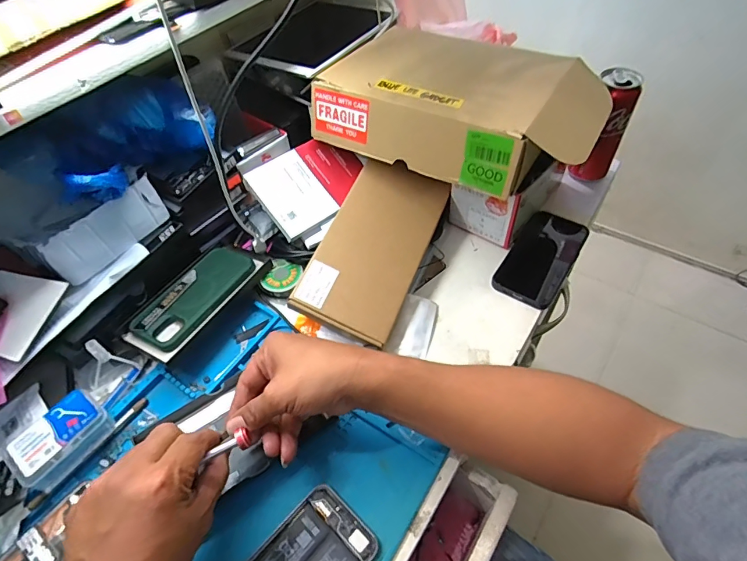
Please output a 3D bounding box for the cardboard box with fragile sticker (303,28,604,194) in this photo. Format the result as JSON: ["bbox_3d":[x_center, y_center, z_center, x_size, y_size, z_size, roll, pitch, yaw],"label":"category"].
[{"bbox_3d":[0.107,-0.219,0.527,0.310,0.068,0.201,23,57,21],"label":"cardboard box with fragile sticker"}]

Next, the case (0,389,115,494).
[{"bbox_3d":[-0.310,0.151,0.426,0.062,0.029,0.084,35,62,28],"label":"case"}]

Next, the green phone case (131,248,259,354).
[{"bbox_3d":[-0.217,0.015,0.521,0.076,0.007,0.150,23,53,22],"label":"green phone case"}]

